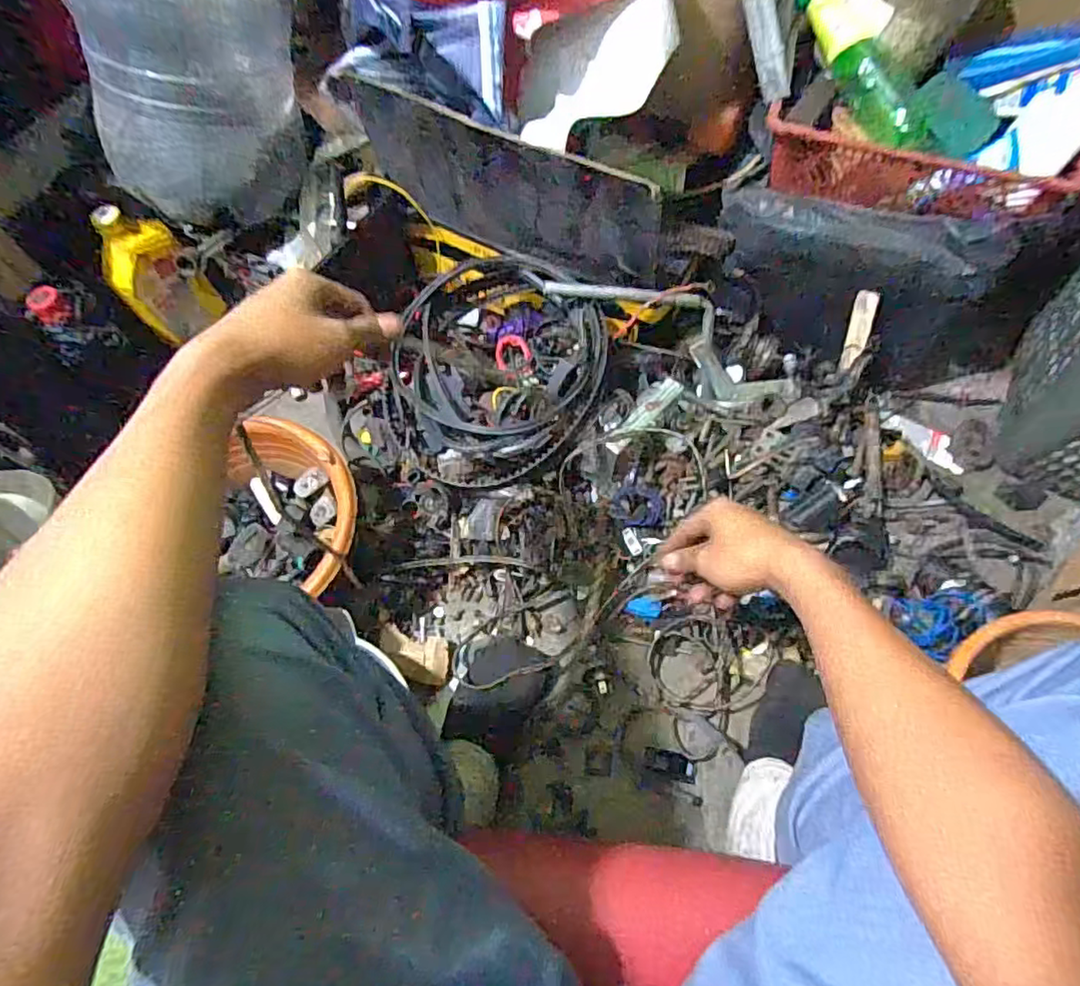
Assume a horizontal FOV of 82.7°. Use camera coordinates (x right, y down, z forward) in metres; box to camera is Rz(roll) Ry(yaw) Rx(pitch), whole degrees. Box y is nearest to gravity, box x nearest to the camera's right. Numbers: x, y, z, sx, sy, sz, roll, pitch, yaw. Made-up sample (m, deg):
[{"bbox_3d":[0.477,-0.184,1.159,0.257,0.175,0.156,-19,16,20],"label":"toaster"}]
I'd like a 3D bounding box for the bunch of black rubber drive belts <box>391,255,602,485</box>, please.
[{"bbox_3d":[-0.051,-0.162,0.798,0.267,0.111,0.299,6,65,7],"label":"bunch of black rubber drive belts"}]

